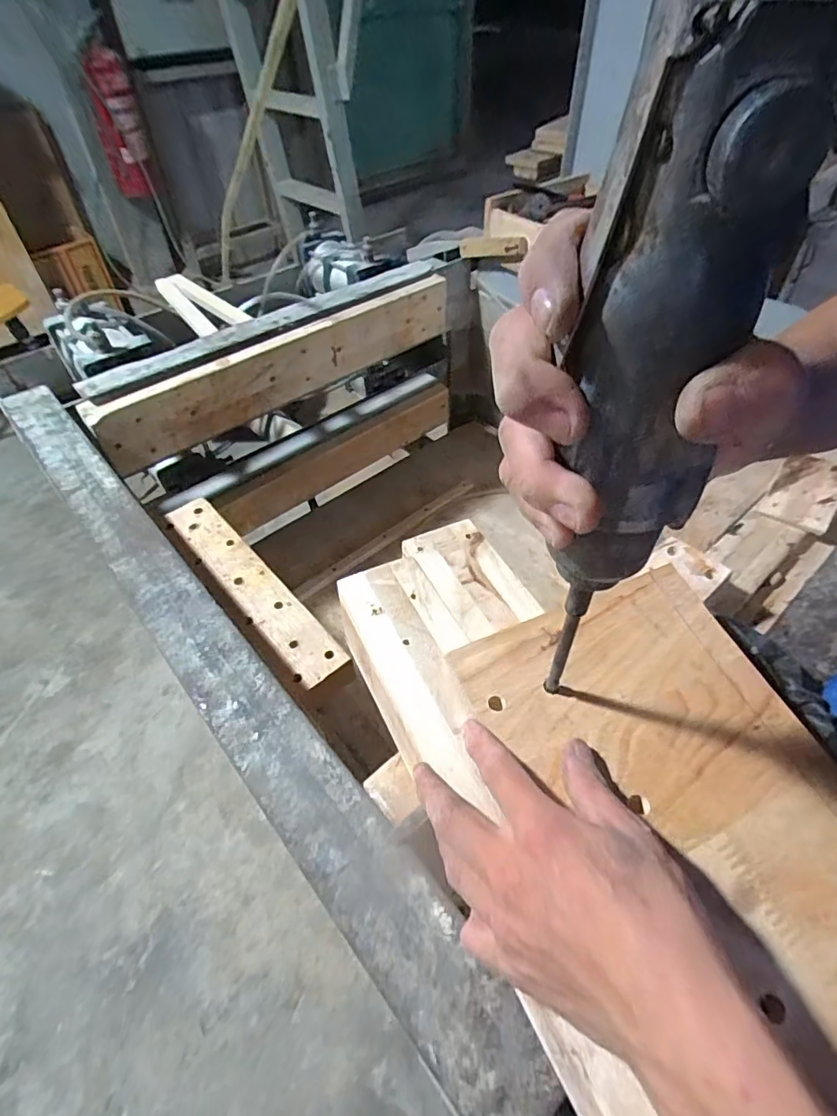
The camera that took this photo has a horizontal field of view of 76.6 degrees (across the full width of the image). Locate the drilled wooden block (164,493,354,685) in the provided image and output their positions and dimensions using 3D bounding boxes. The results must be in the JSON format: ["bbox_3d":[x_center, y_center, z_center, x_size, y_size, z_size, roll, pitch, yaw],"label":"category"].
[{"bbox_3d":[-0.190,0.024,0.588,0.054,0.015,0.311,-35,56,-25],"label":"drilled wooden block"}]

